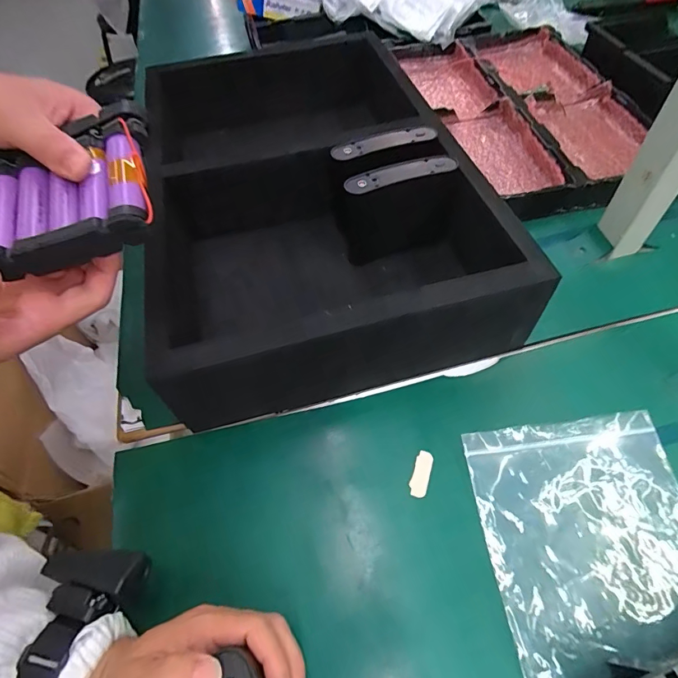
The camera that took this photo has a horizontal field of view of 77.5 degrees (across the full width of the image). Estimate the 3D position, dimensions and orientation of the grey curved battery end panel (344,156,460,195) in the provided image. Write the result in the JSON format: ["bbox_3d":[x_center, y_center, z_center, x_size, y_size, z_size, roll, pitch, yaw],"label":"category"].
[{"bbox_3d":[0.067,-0.180,0.459,0.126,0.009,0.028,-15,57,-6],"label":"grey curved battery end panel"}]

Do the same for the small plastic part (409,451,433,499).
[{"bbox_3d":[0.077,0.126,0.393,0.015,0.004,0.042,13,60,12],"label":"small plastic part"}]

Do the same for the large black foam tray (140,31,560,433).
[{"bbox_3d":[-0.039,-0.197,0.544,0.360,0.125,0.548,-13,58,-4],"label":"large black foam tray"}]

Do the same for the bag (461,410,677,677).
[{"bbox_3d":[0.219,0.197,0.330,0.175,0.019,0.272,-7,58,0],"label":"bag"}]

